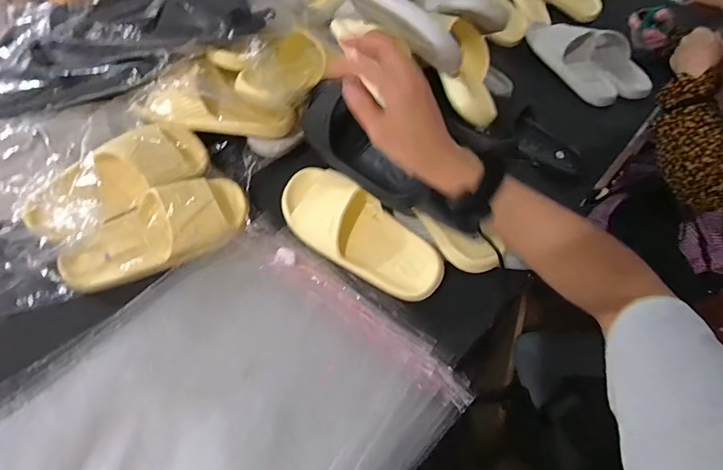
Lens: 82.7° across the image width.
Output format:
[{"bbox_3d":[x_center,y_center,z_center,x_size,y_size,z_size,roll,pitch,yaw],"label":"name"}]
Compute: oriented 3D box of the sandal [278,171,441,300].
[{"bbox_3d":[-0.009,-0.006,0.564,0.264,0.063,0.104,32,85,19],"label":"sandal"}]

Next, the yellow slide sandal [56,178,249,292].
[{"bbox_3d":[-0.263,-0.007,0.539,0.242,0.067,0.087,-31,62,-25],"label":"yellow slide sandal"}]

